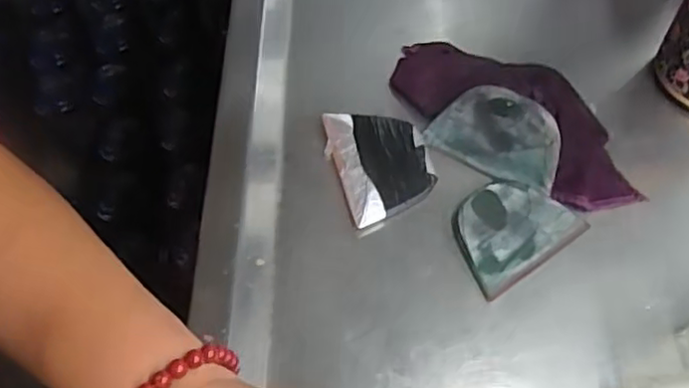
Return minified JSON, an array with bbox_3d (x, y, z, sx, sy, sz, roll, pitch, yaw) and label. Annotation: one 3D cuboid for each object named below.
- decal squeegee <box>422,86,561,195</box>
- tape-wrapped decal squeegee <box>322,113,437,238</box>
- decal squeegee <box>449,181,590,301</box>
[{"bbox_3d":[0.101,-0.040,0.430,0.083,0.007,0.055,27,88,15],"label":"decal squeegee"},{"bbox_3d":[0.023,-0.021,0.422,0.058,0.009,0.082,-15,60,-10],"label":"tape-wrapped decal squeegee"},{"bbox_3d":[0.101,0.020,0.403,0.080,0.004,0.057,-32,64,-19],"label":"decal squeegee"}]

